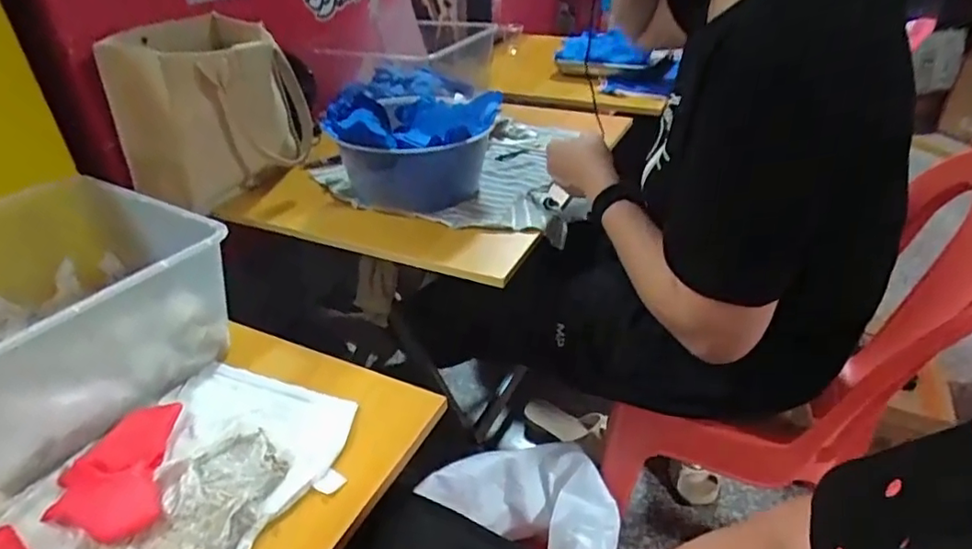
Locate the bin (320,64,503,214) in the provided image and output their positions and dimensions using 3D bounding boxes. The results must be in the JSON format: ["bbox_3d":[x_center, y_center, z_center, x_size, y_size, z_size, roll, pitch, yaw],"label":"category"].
[{"bbox_3d":[-0.099,-0.185,0.837,0.221,0.128,0.227,-6,34,-7],"label":"bin"}]

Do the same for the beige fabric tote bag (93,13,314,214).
[{"bbox_3d":[-0.387,-0.237,0.847,0.227,0.212,0.208,1,33,3],"label":"beige fabric tote bag"}]

